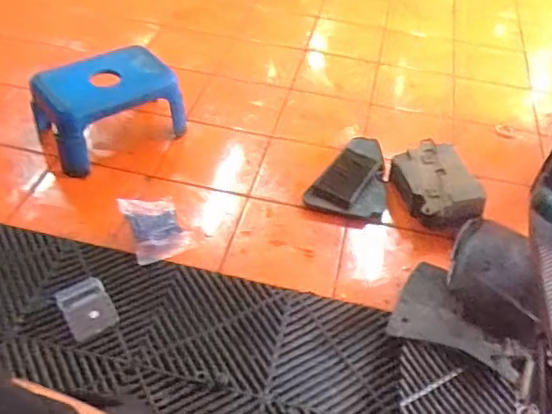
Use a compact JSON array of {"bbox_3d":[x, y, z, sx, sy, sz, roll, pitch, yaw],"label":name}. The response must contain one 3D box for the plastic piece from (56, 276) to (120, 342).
[{"bbox_3d":[-0.296,0.159,0.878,0.071,0.022,0.091,-26,53,-27],"label":"plastic piece"}]

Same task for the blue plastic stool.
[{"bbox_3d":[-0.334,-0.192,1.124,0.270,0.173,0.165,-26,53,-27],"label":"blue plastic stool"}]

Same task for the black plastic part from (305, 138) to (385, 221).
[{"bbox_3d":[0.146,-0.074,1.147,0.150,0.030,0.222,8,45,3],"label":"black plastic part"}]

